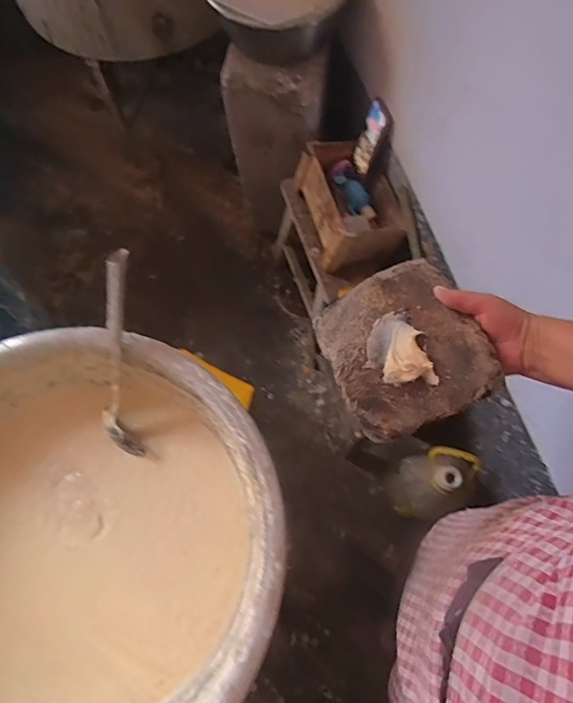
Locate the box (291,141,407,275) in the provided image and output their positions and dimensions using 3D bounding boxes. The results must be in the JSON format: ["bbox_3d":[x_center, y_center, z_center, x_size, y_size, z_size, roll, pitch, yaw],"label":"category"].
[{"bbox_3d":[0.140,-0.325,1.057,0.178,0.129,0.267,-13,71,-5],"label":"box"}]

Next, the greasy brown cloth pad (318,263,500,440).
[{"bbox_3d":[0.118,-0.007,0.489,0.148,0.028,0.165,-28,70,10],"label":"greasy brown cloth pad"}]

